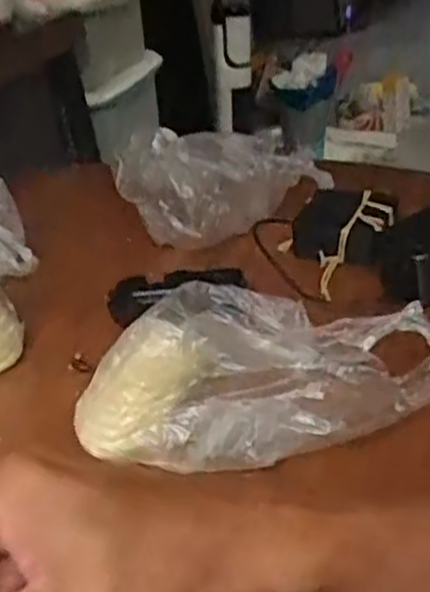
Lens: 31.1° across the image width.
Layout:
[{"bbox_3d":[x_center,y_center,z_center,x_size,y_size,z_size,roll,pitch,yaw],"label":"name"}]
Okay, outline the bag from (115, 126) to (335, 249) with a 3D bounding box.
[{"bbox_3d":[0.004,-0.101,0.693,0.178,0.099,0.086,1,33,19],"label":"bag"}]

